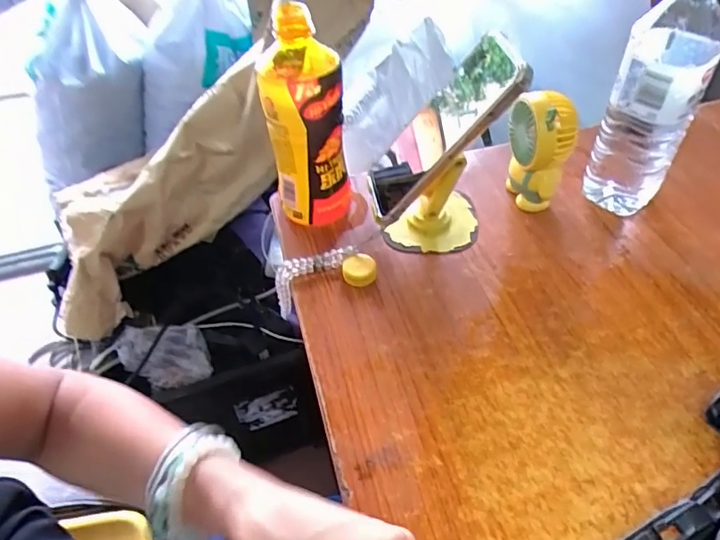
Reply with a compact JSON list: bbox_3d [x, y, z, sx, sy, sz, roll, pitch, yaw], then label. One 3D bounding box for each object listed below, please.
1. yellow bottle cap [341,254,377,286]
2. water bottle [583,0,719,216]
[{"bbox_3d":[0.000,0.000,0.463,0.030,0.014,0.029,-6,47,-2],"label":"yellow bottle cap"},{"bbox_3d":[0.251,-0.148,0.451,0.070,0.205,0.068,24,52,23],"label":"water bottle"}]

